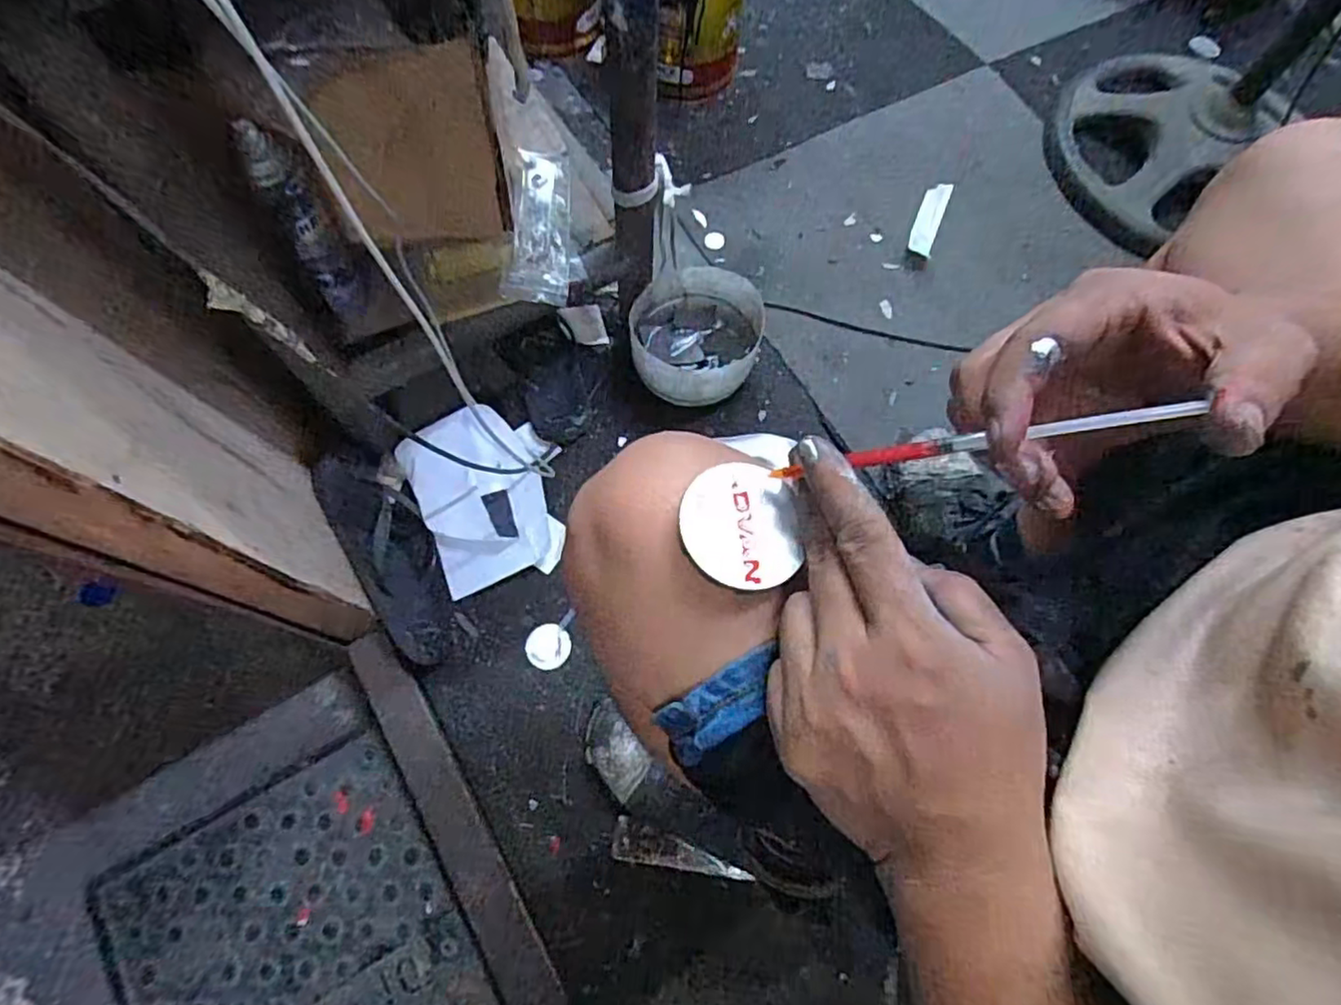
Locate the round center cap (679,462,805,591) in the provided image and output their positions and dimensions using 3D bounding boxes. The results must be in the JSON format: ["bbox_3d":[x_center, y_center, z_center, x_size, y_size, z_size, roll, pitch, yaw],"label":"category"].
[{"bbox_3d":[0.030,0.009,0.282,0.050,0.004,0.055,0,69,-1],"label":"round center cap"}]

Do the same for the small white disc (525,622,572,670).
[{"bbox_3d":[-0.133,0.154,0.705,0.047,0.010,0.050,0,69,-1],"label":"small white disc"}]

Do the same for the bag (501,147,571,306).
[{"bbox_3d":[-0.139,-0.302,0.711,0.070,0.010,0.198,7,69,-17],"label":"bag"}]

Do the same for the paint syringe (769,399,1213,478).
[{"bbox_3d":[0.110,-0.022,0.251,0.146,0.007,0.007,-8,67,25],"label":"paint syringe"}]

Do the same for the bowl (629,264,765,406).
[{"bbox_3d":[0.031,-0.195,0.794,0.149,0.091,0.149,1,69,-2],"label":"bowl"}]

